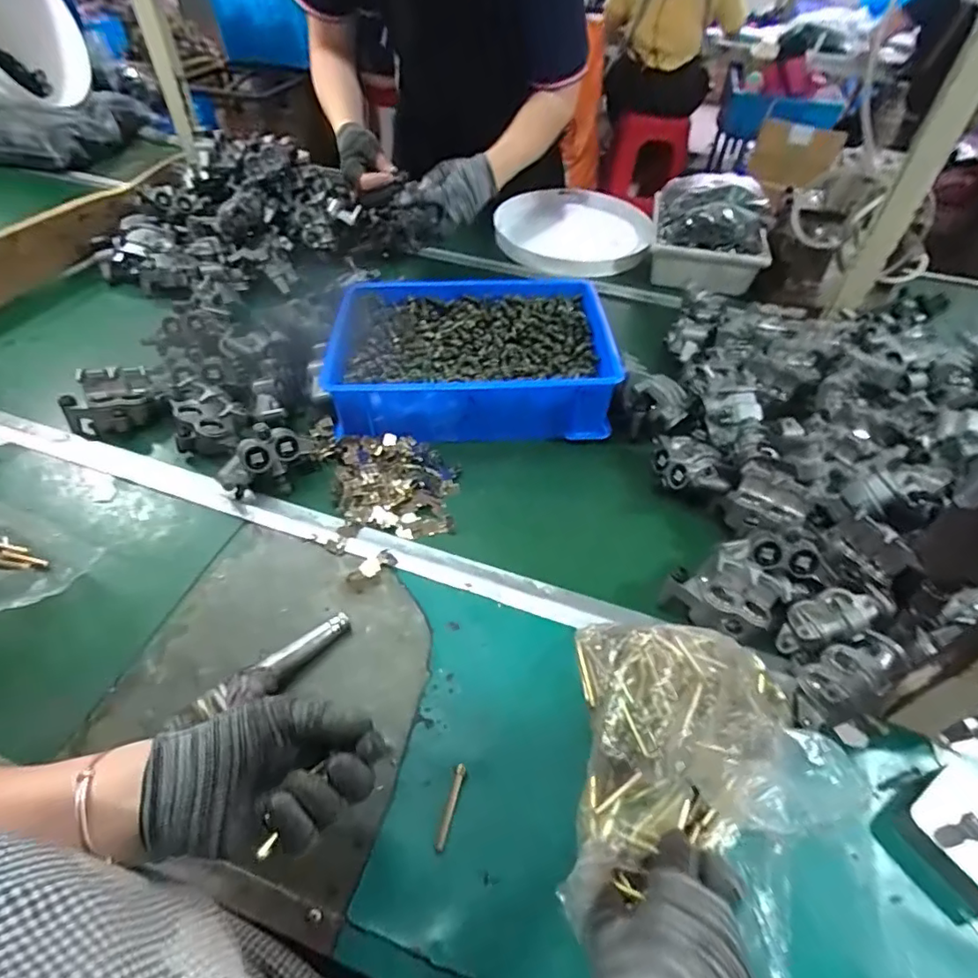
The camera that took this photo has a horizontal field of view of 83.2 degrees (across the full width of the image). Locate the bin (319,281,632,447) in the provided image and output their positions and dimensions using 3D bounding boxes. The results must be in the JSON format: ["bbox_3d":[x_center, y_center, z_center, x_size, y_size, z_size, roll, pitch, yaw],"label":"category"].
[{"bbox_3d":[-0.027,-0.183,0.745,0.355,0.088,0.270,-1,48,-3],"label":"bin"}]

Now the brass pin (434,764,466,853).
[{"bbox_3d":[-0.029,0.238,0.414,0.007,0.004,0.058,12,48,9],"label":"brass pin"}]

